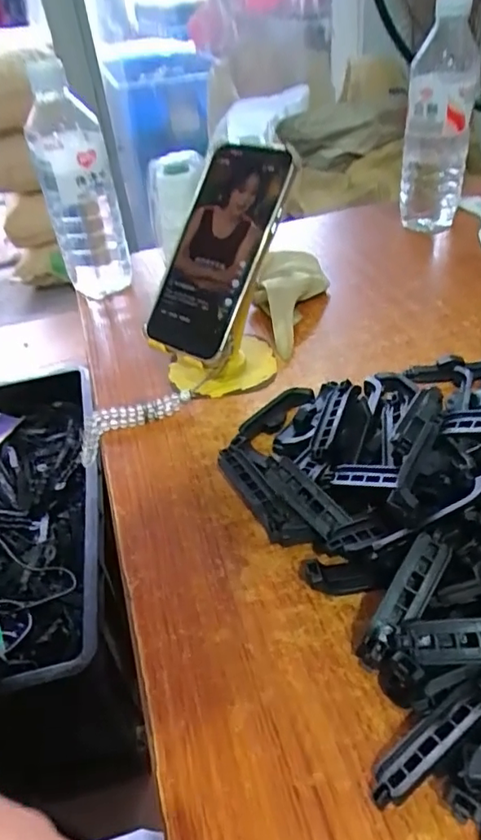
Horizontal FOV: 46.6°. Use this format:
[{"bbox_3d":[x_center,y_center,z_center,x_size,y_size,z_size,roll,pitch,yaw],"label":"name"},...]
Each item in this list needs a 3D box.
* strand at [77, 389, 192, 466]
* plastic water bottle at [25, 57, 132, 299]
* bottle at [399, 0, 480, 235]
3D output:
[{"bbox_3d":[-0.086,0.002,0.441,0.099,0.032,0.019,-25,40,2],"label":"strand"},{"bbox_3d":[-0.164,-0.239,0.561,0.069,0.220,0.076,-16,15,-11],"label":"plastic water bottle"},{"bbox_3d":[0.217,-0.328,0.616,0.068,0.220,0.079,8,41,18],"label":"bottle"}]

